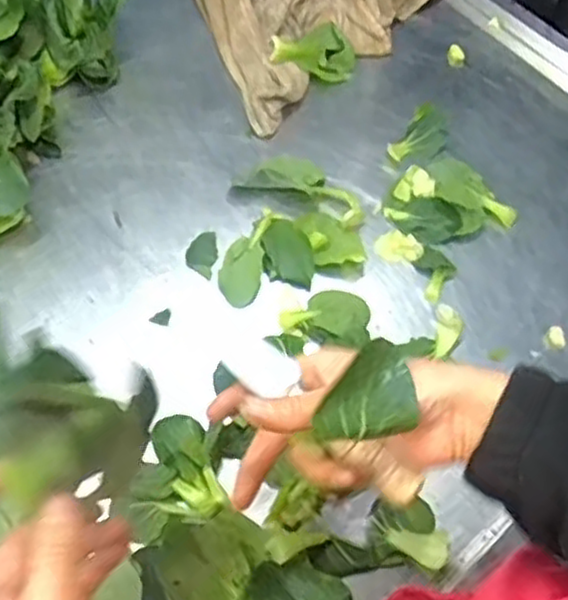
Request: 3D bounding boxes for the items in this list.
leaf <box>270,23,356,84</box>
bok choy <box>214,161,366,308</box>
[{"bbox_3d":[0.030,-0.250,0.756,0.081,0.033,0.054,5,64,0],"label":"leaf"},{"bbox_3d":[0.004,-0.073,0.674,0.126,0.026,0.134,1,64,-2],"label":"bok choy"}]

